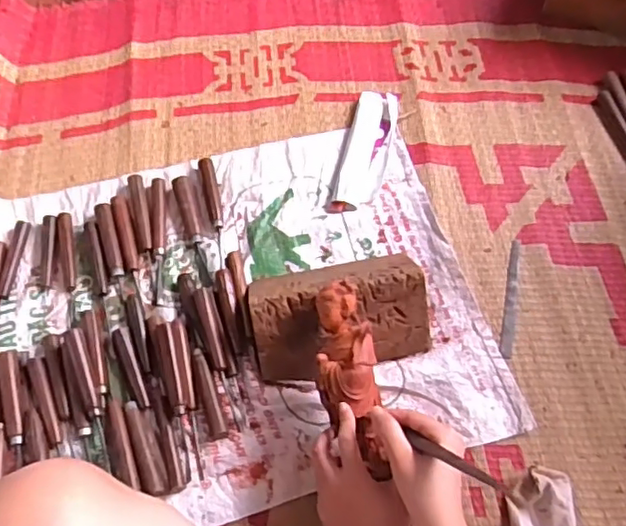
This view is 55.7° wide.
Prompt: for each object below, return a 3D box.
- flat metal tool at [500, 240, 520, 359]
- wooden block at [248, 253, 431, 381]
[{"bbox_3d":[0.254,0.045,0.761,0.015,0.009,0.160,12,65,6],"label":"flat metal tool"},{"bbox_3d":[0.030,0.055,0.711,0.206,0.066,0.132,-12,65,-5],"label":"wooden block"}]

